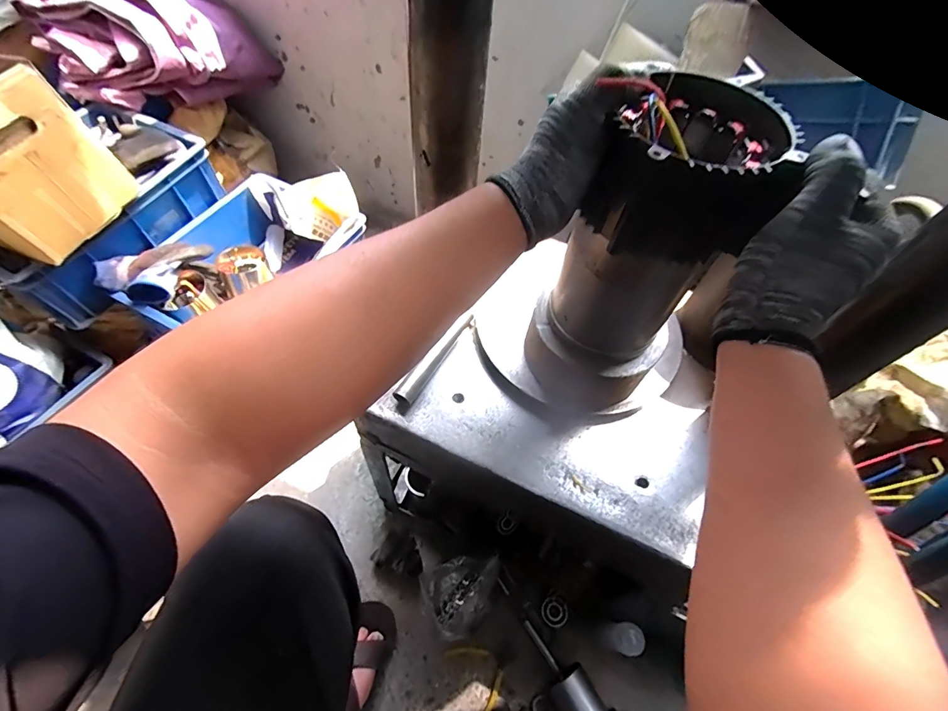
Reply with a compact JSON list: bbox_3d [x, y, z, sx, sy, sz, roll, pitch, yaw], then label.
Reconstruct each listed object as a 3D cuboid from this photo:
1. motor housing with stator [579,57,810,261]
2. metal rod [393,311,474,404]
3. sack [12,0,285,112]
[{"bbox_3d":[0.159,-0.149,0.332,0.117,0.078,0.125,14,57,4],"label":"motor housing with stator"},{"bbox_3d":[-0.045,0.000,0.537,0.018,0.019,0.145,29,59,13],"label":"metal rod"},{"bbox_3d":[-0.708,-0.703,0.950,0.389,0.202,0.385,30,60,14],"label":"sack"}]

